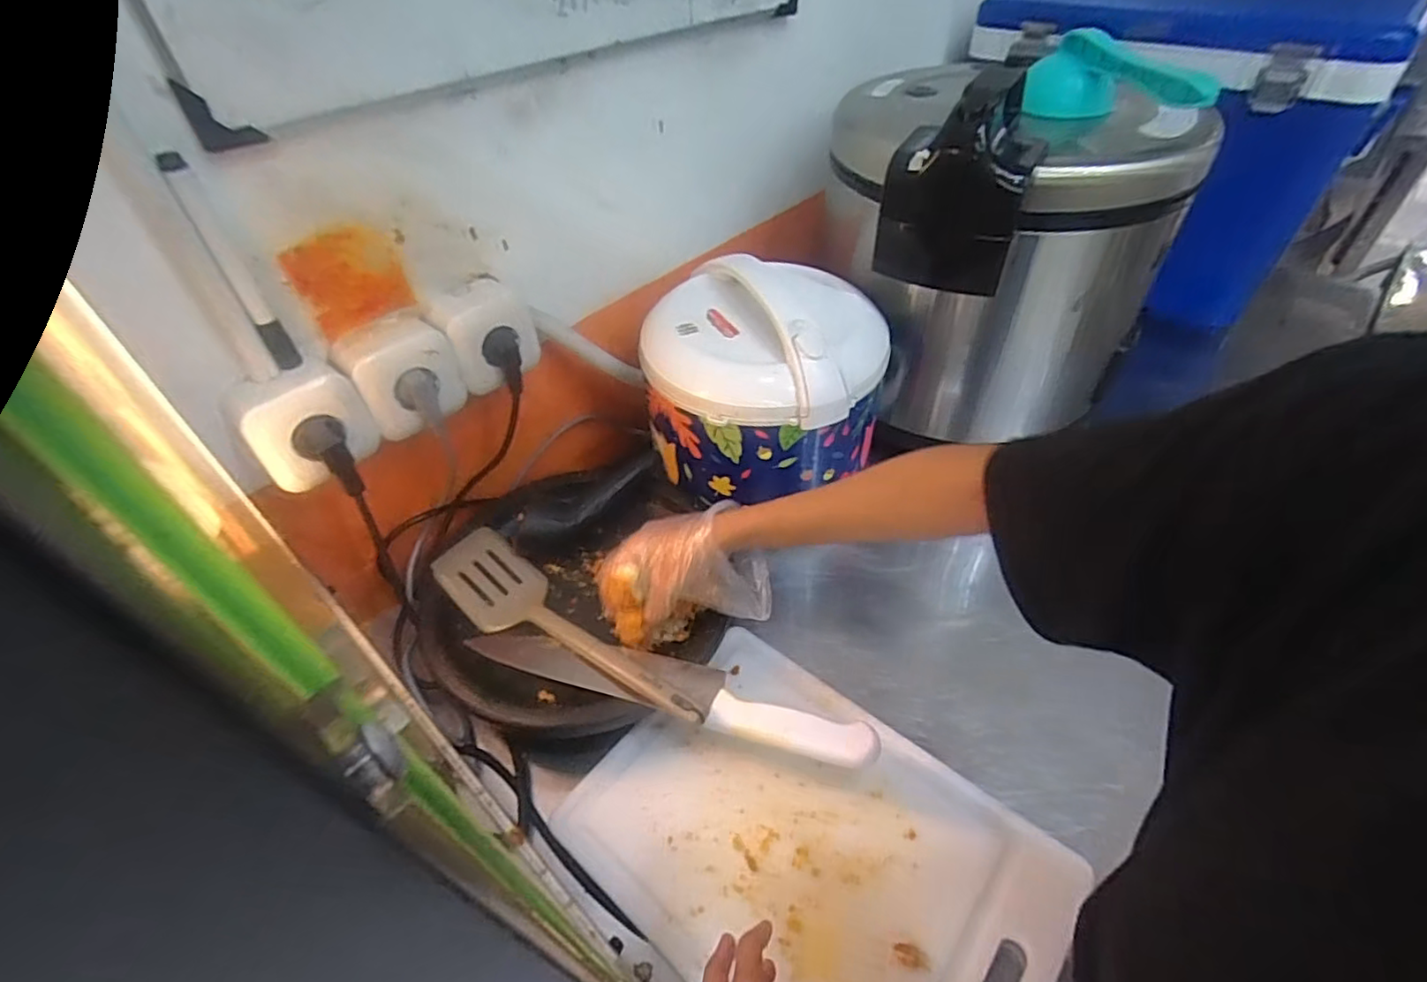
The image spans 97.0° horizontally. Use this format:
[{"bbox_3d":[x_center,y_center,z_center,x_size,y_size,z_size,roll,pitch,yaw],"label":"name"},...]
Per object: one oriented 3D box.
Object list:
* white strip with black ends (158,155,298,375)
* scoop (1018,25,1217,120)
[{"bbox_3d":[-0.329,-0.150,0.434,0.014,0.146,0.011,-26,49,-20],"label":"white strip with black ends"},{"bbox_3d":[0.370,-0.367,0.569,0.151,0.062,0.077,33,56,30],"label":"scoop"}]

